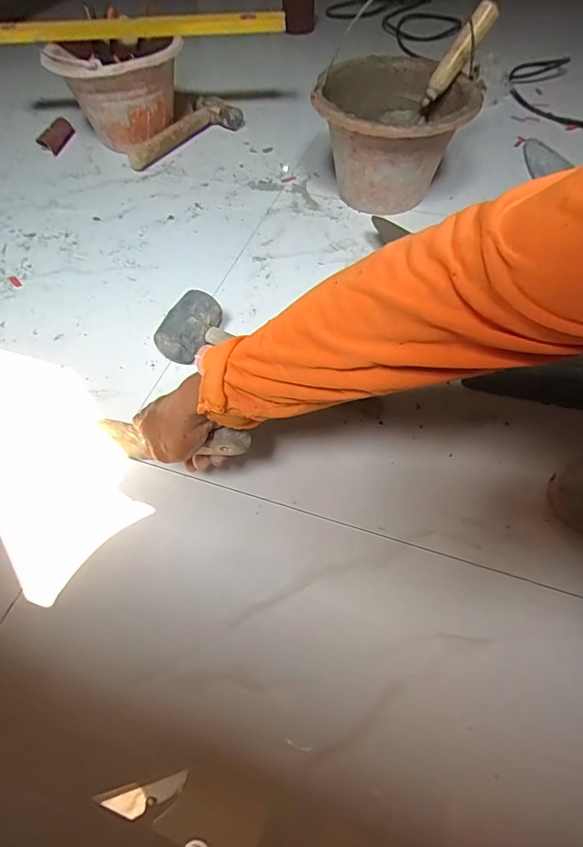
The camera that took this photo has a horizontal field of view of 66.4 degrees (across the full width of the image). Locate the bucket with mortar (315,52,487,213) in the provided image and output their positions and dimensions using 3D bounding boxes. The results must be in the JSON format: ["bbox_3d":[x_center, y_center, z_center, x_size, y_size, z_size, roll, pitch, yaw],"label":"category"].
[{"bbox_3d":[0.162,-0.461,0.738,0.226,0.166,0.242,13,56,12],"label":"bucket with mortar"}]

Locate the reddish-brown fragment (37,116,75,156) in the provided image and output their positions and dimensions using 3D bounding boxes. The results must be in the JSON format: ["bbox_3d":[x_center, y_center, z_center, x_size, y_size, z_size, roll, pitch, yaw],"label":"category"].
[{"bbox_3d":[-0.508,-0.629,0.968,0.033,0.033,0.123,2,55,5],"label":"reddish-brown fragment"}]

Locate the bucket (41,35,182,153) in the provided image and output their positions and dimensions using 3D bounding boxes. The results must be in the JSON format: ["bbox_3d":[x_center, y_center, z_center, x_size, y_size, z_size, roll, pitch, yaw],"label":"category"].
[{"bbox_3d":[-0.338,-0.661,0.902,0.225,0.167,0.215,-1,54,2],"label":"bucket"}]

